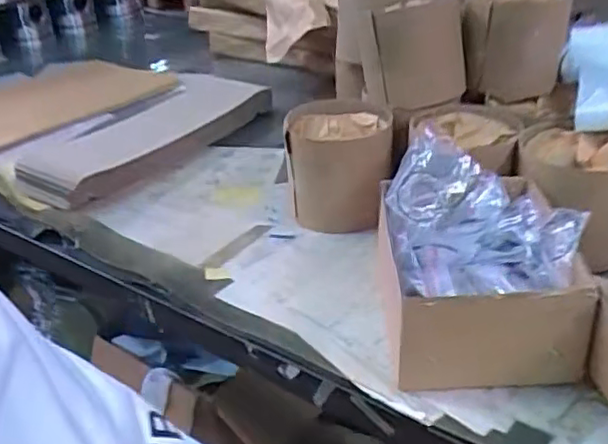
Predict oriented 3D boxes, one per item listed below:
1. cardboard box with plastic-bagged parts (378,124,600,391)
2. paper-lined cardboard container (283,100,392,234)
[{"bbox_3d":[0.149,0.029,0.558,0.151,0.117,0.198,0,32,3],"label":"cardboard box with plastic-bagged parts"},{"bbox_3d":[0.041,-0.065,0.760,0.123,0.117,0.124,-4,32,-4],"label":"paper-lined cardboard container"}]

